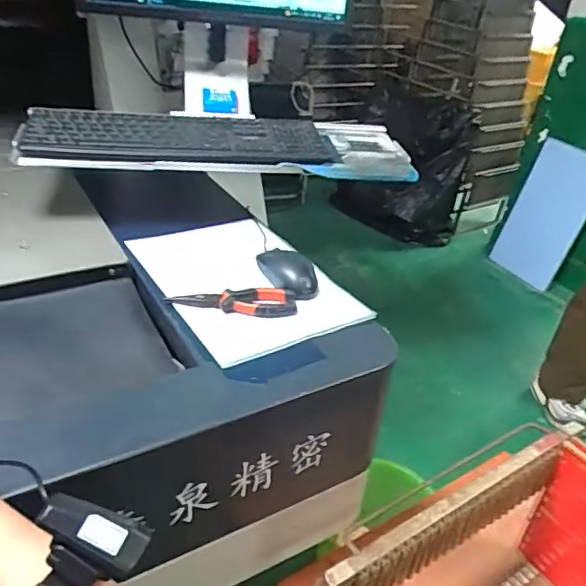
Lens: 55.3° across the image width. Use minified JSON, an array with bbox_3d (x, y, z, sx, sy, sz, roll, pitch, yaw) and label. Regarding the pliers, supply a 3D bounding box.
[{"bbox_3d":[-0.073,0.007,0.680,0.154,0.020,0.044,1,32,-7],"label":"pliers"}]

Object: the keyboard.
[{"bbox_3d":[-0.160,-0.233,0.842,0.458,0.037,0.156,-4,33,-16],"label":"keyboard"}]

